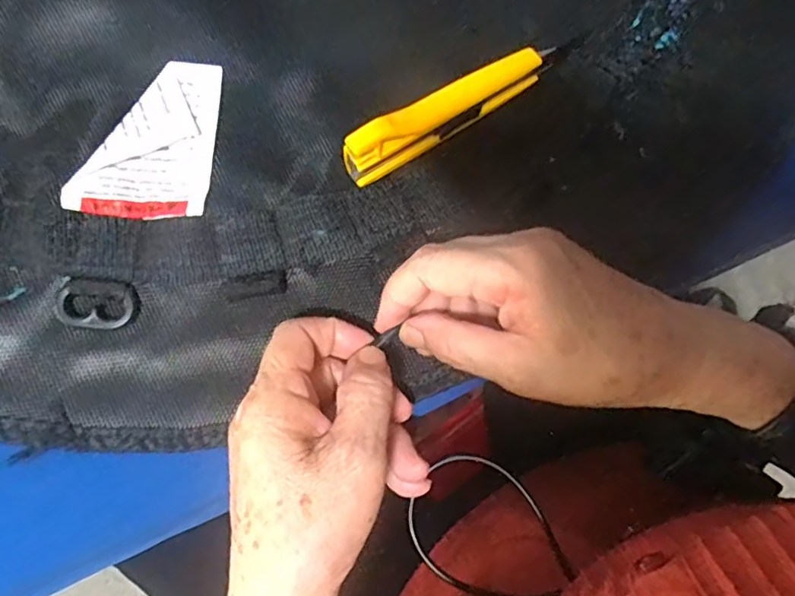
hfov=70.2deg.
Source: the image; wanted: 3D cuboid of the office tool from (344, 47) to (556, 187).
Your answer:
[{"bbox_3d":[0.030,-0.105,0.311,0.132,0.034,0.017,-33,81,-5],"label":"office tool"}]

